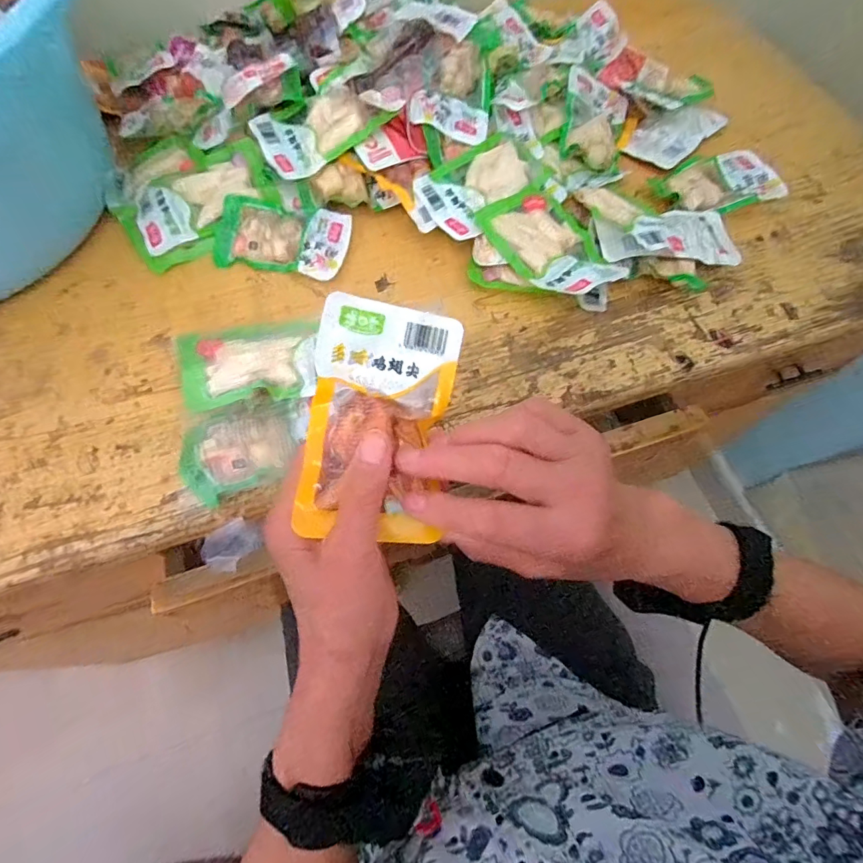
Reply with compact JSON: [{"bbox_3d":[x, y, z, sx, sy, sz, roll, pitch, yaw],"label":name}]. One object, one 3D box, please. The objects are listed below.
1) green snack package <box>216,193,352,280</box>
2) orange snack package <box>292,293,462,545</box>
[{"bbox_3d":[-0.149,-0.191,0.444,0.127,0.021,0.076,9,68,2],"label":"green snack package"},{"bbox_3d":[-0.029,-0.007,0.259,0.078,0.014,0.132,9,82,-14],"label":"orange snack package"}]

